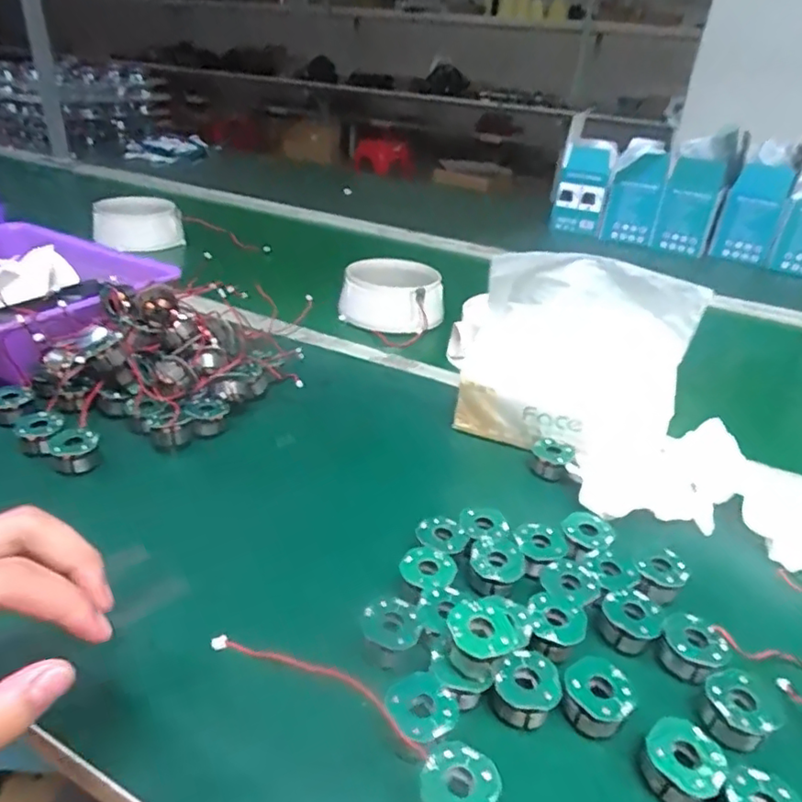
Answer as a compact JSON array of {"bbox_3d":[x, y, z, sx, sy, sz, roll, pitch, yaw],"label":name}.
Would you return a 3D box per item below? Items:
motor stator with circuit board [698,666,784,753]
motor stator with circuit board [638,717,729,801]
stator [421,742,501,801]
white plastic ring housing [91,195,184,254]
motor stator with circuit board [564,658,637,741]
[{"bbox_3d":[0.165,0.150,0.290,0.035,0.017,0.031,-17,38,-30],"label":"motor stator with circuit board"},{"bbox_3d":[0.124,0.161,0.264,0.030,0.021,0.031,3,32,-2],"label":"motor stator with circuit board"},{"bbox_3d":[0.023,0.163,0.245,0.030,0.020,0.032,25,37,29],"label":"stator"},{"bbox_3d":[-0.404,-0.277,0.906,0.117,0.045,0.149,-13,36,-26],"label":"white plastic ring housing"},{"bbox_3d":[0.095,0.144,0.288,0.030,0.019,0.031,3,32,-2],"label":"motor stator with circuit board"}]

